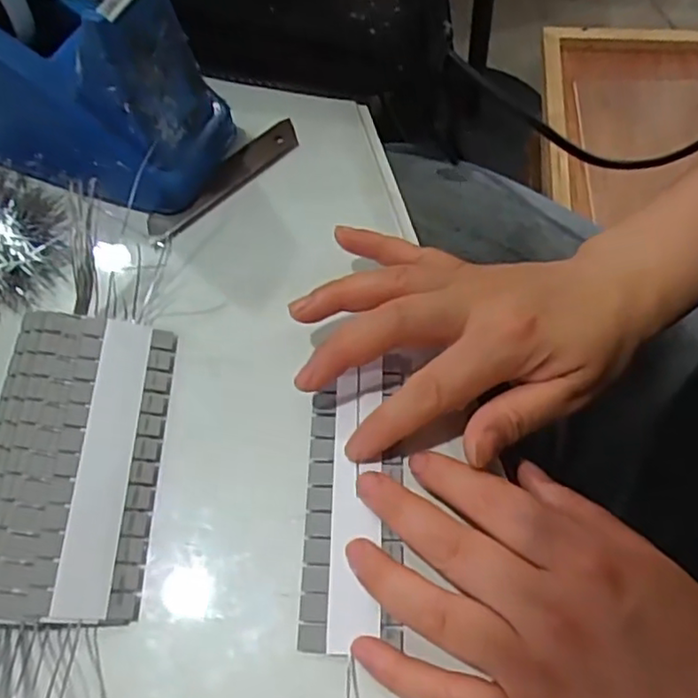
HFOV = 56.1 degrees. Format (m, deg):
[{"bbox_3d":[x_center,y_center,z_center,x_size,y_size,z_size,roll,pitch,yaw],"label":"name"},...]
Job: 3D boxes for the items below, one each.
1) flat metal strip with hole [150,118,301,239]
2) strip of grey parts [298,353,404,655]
[{"bbox_3d":[-0.066,-0.093,0.351,0.023,0.009,0.099,34,67,27],"label":"flat metal strip with hole"},{"bbox_3d":[0.002,0.059,0.274,0.040,0.005,0.122,3,63,5],"label":"strip of grey parts"}]

